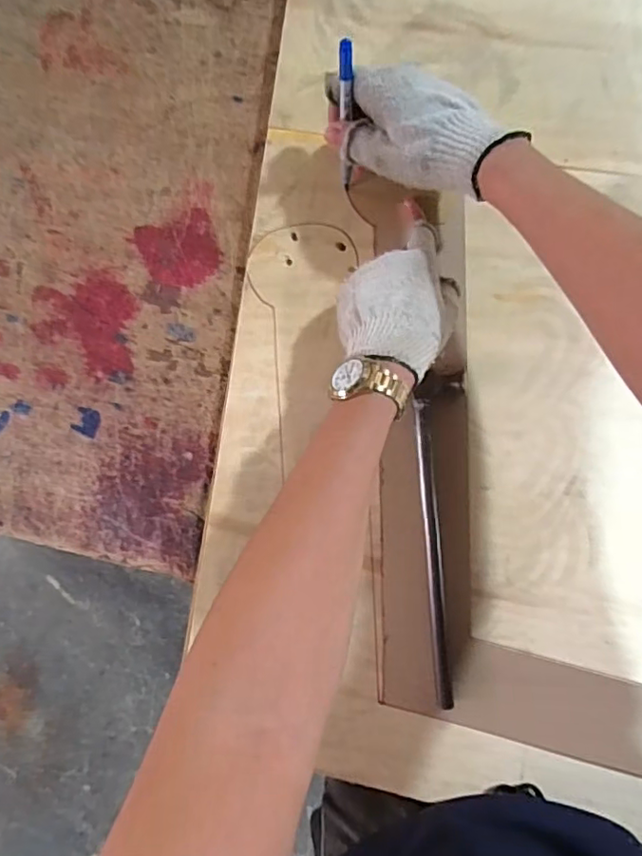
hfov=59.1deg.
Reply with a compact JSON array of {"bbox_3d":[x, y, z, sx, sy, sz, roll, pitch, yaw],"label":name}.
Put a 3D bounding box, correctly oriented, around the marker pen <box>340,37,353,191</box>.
[{"bbox_3d":[0.020,-0.243,0.450,0.010,0.118,0.010,8,59,8],"label":"marker pen"}]

